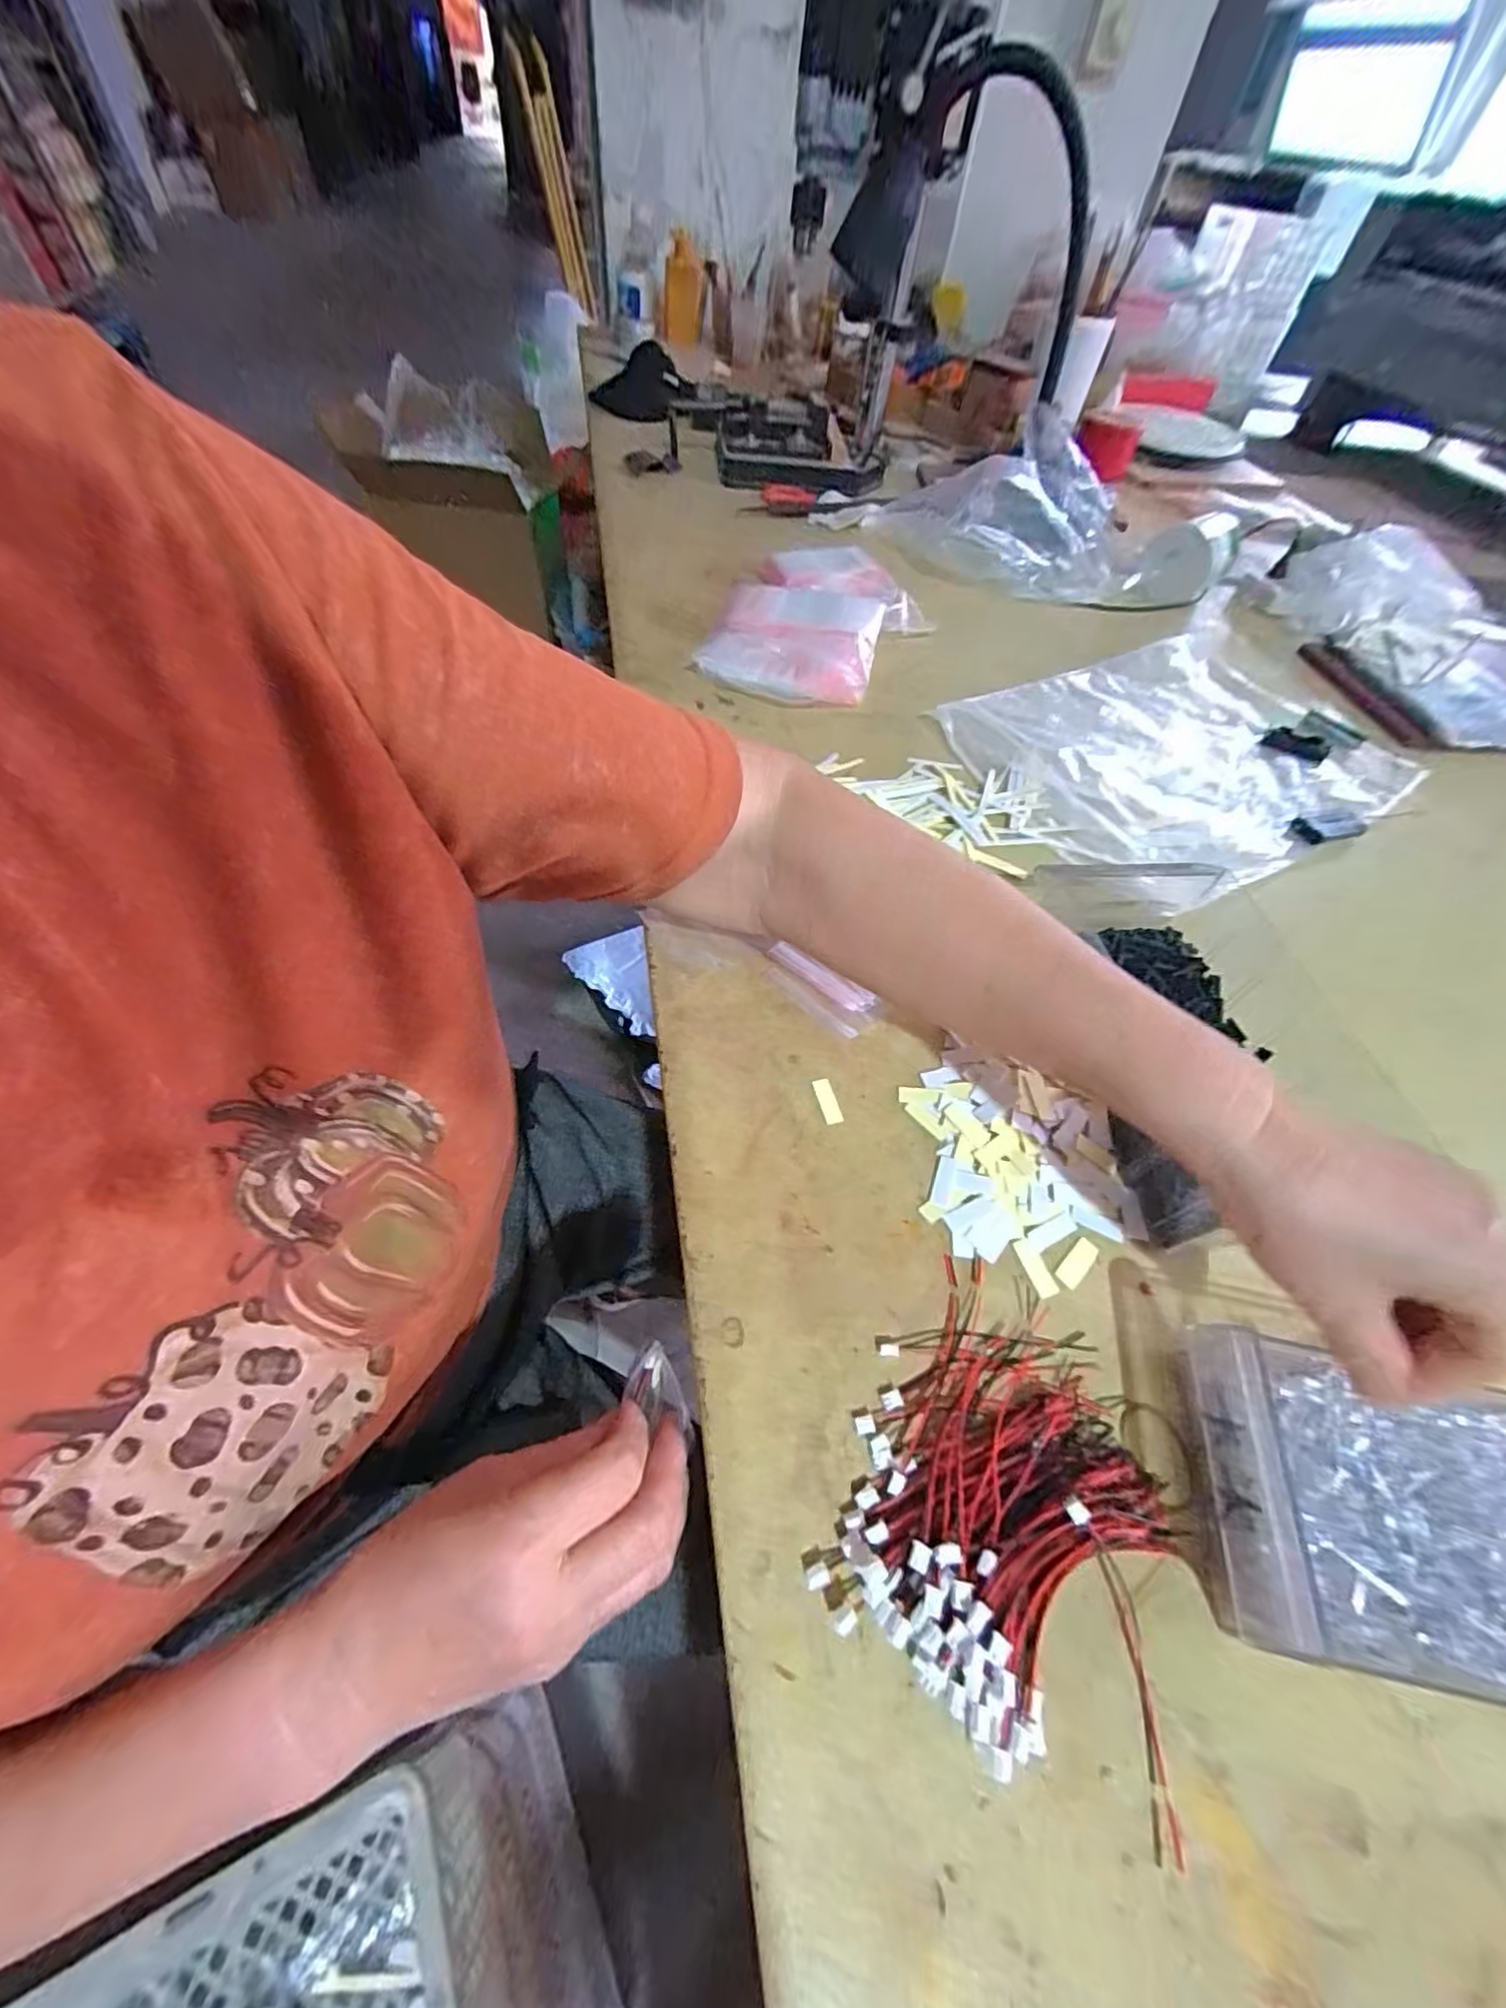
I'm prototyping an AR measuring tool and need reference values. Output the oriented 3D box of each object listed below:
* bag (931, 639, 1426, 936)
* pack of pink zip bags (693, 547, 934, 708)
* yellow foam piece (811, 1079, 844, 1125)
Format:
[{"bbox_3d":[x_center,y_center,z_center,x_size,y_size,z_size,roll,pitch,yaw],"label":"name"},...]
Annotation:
[{"bbox_3d":[0.367,-0.229,0.588,0.434,0.030,0.282,-23,60,-20],"label":"bag"},{"bbox_3d":[0.062,-0.398,0.675,0.201,0.040,0.286,29,57,14],"label":"pack of pink zip bags"},{"bbox_3d":[0.043,0.056,0.375,0.011,0.004,0.028,-11,57,-13],"label":"yellow foam piece"}]

